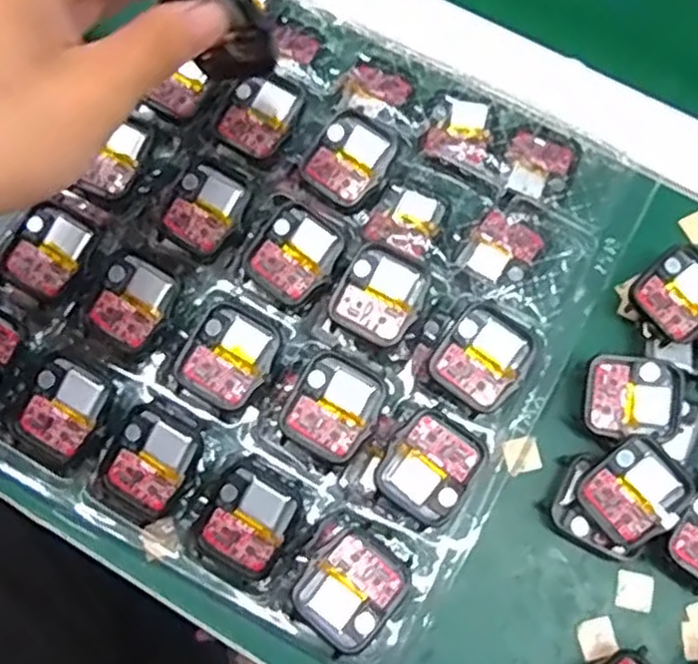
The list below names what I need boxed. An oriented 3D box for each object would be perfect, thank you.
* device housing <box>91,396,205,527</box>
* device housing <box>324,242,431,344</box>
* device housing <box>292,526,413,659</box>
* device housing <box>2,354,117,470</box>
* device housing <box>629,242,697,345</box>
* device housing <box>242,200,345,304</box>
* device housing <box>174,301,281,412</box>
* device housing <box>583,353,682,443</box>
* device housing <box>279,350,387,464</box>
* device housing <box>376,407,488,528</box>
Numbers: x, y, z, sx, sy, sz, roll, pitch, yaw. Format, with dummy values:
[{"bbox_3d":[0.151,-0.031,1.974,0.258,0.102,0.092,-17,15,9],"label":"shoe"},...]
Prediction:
[{"bbox_3d":[-0.086,0.057,0.320,0.038,0.010,0.051,29,75,8],"label":"device housing"},{"bbox_3d":[0.014,-0.017,0.338,0.037,0.012,0.041,28,75,8],"label":"device housing"},{"bbox_3d":[0.001,0.105,0.303,0.038,0.010,0.043,41,77,11],"label":"device housing"},{"bbox_3d":[-0.126,0.035,0.323,0.037,0.005,0.044,32,76,9],"label":"device housing"},{"bbox_3d":[0.155,-0.017,0.347,0.046,0.006,0.037,-43,78,-12],"label":"device housing"},{"bbox_3d":[-0.025,-0.037,0.344,0.037,0.006,0.042,35,76,10],"label":"device housing"},{"bbox_3d":[-0.053,0.011,0.329,0.037,0.008,0.043,32,75,9],"label":"device housing"},{"bbox_3d":[0.128,0.029,0.334,0.042,0.009,0.037,4,73,1],"label":"device housing"},{"bbox_3d":[-0.006,0.032,0.322,0.037,0.008,0.042,31,75,9],"label":"device housing"},{"bbox_3d":[0.035,0.058,0.316,0.036,0.006,0.043,35,76,10],"label":"device housing"}]

